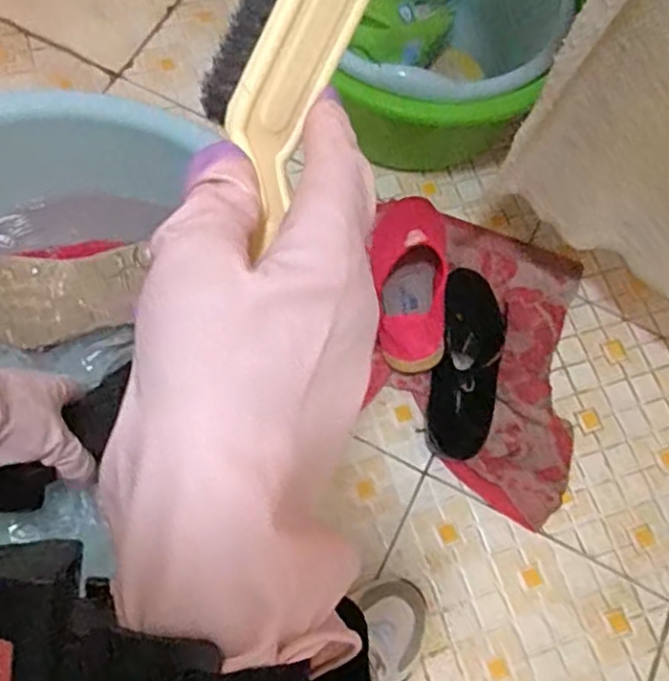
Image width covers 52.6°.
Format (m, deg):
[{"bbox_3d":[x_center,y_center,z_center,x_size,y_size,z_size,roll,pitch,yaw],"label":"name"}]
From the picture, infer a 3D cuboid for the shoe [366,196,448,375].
[{"bbox_3d":[0.086,-0.078,0.758,0.084,0.082,0.239,5,48,0],"label":"shoe"}]

